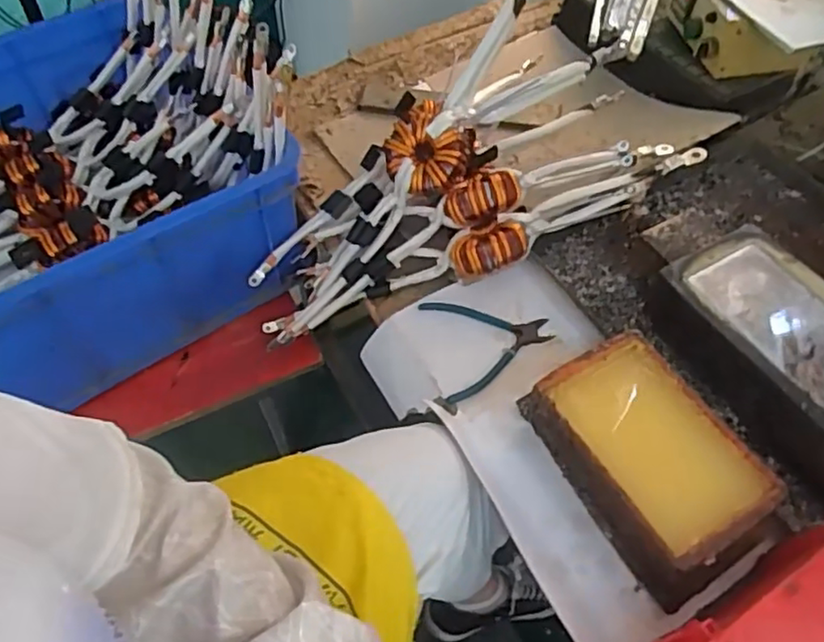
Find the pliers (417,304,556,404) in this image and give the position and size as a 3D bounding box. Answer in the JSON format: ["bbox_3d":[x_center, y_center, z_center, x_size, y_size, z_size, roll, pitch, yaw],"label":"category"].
[{"bbox_3d":[0.088,0.020,0.707,0.134,0.013,0.127,-11,56,-9],"label":"pliers"}]

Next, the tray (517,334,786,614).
[{"bbox_3d":[0.220,0.124,0.603,0.137,0.066,0.227,-25,59,-18],"label":"tray"}]

